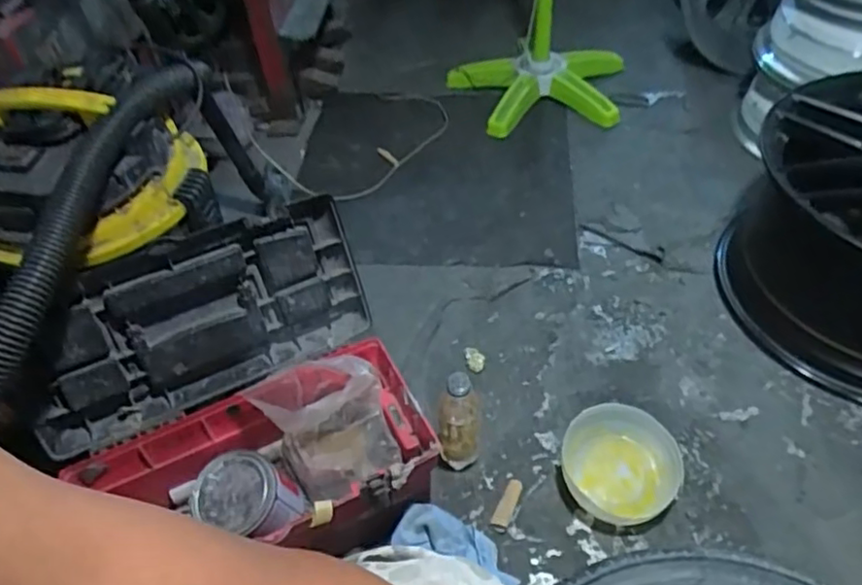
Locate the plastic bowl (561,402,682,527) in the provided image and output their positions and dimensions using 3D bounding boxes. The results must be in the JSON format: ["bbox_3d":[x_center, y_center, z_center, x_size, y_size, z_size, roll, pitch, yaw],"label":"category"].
[{"bbox_3d":[0.261,0.235,0.871,0.140,0.070,0.146,-2,46,2],"label":"plastic bowl"}]

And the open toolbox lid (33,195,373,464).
[{"bbox_3d":[-0.276,0.022,0.825,0.365,0.203,0.060,-22,26,-18],"label":"open toolbox lid"}]

